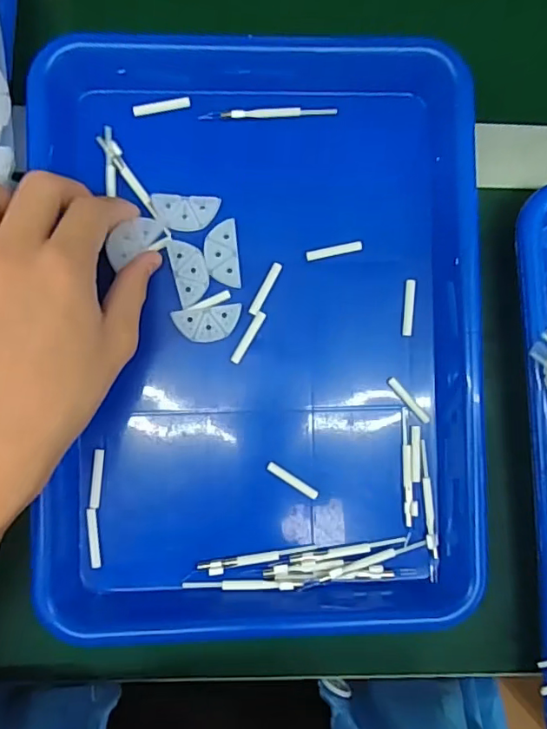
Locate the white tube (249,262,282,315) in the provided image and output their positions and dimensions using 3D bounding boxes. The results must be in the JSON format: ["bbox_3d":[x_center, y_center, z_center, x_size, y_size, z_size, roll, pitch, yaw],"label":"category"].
[{"bbox_3d":[-0.004,-0.045,0.320,0.006,0.004,0.034,28,87,-2],"label":"white tube"}]

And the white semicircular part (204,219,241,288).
[{"bbox_3d":[-0.030,-0.064,0.316,0.019,0.004,0.038,-5,88,-3],"label":"white semicircular part"}]

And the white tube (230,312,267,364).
[{"bbox_3d":[-0.015,-0.016,0.319,0.007,0.004,0.034,30,87,-2],"label":"white tube"}]

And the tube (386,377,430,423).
[{"bbox_3d":[0.081,0.022,0.325,0.006,0.004,0.035,-42,90,-4],"label":"tube"}]

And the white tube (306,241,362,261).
[{"bbox_3d":[0.037,-0.068,0.324,0.033,0.004,0.006,-12,89,-3],"label":"white tube"}]

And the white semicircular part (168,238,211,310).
[{"bbox_3d":[-0.047,-0.054,0.314,0.019,0.004,0.038,-11,89,-3],"label":"white semicircular part"}]

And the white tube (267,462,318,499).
[{"bbox_3d":[0.011,0.069,0.320,0.034,0.004,0.006,33,87,-1],"label":"white tube"}]

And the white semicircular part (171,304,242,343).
[{"bbox_3d":[-0.038,-0.023,0.315,0.039,0.005,0.020,-7,88,-3],"label":"white semicircular part"}]

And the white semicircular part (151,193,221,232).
[{"bbox_3d":[-0.051,-0.089,0.315,0.038,0.004,0.020,2,88,-3],"label":"white semicircular part"}]

